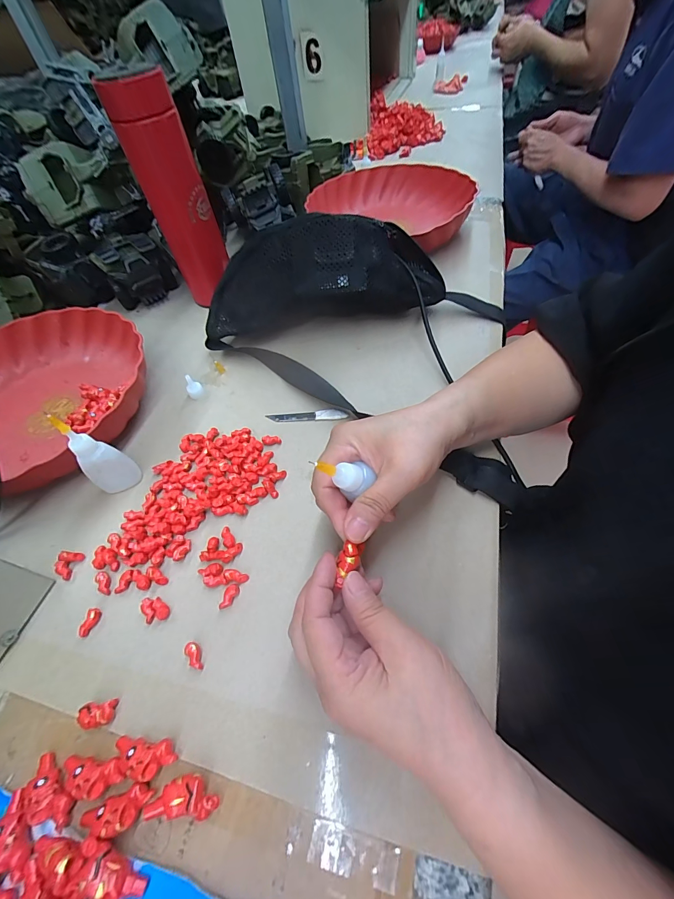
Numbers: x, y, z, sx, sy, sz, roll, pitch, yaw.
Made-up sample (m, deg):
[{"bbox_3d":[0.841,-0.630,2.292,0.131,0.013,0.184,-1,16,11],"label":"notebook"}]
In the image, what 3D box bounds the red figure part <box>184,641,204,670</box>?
[{"bbox_3d":[-0.096,0.140,0.244,0.010,0.006,0.019,-35,59,-18],"label":"red figure part"}]

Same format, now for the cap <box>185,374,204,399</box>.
[{"bbox_3d":[-0.152,-0.066,0.382,0.016,0.024,0.014,-30,58,-15],"label":"cap"}]

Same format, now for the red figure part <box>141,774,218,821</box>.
[{"bbox_3d":[-0.085,0.193,0.201,0.038,0.013,0.018,-2,55,4],"label":"red figure part"}]

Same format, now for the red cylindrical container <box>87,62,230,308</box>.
[{"bbox_3d":[-0.175,-0.273,0.408,0.067,0.215,0.059,-21,56,-10],"label":"red cylindrical container"}]

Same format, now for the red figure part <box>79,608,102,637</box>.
[{"bbox_3d":[-0.180,0.126,0.263,0.008,0.007,0.019,10,56,12],"label":"red figure part"}]

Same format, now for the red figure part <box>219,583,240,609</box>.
[{"bbox_3d":[-0.079,0.108,0.264,0.010,0.006,0.018,17,58,16],"label":"red figure part"}]

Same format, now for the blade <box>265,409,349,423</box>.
[{"bbox_3d":[-0.030,-0.034,0.359,0.080,0.005,0.010,0,55,5],"label":"blade"}]

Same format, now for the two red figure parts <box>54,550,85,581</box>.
[{"bbox_3d":[-0.217,0.092,0.290,0.018,0.008,0.021,12,57,13],"label":"two red figure parts"}]

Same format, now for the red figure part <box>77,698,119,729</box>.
[{"bbox_3d":[-0.151,0.167,0.227,0.018,0.013,0.014,-10,55,-2],"label":"red figure part"}]

